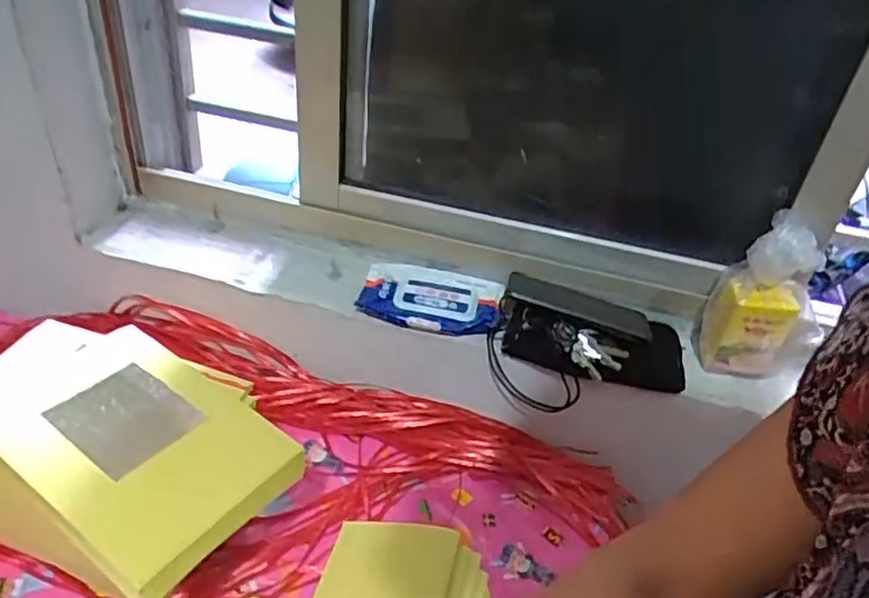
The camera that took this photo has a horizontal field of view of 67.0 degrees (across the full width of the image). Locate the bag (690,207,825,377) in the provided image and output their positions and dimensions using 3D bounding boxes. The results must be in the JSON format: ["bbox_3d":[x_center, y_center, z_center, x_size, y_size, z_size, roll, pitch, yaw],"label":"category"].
[{"bbox_3d":[0.358,0.000,0.704,0.106,0.178,0.064,6,37,-2],"label":"bag"}]

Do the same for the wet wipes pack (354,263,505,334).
[{"bbox_3d":[-0.004,-0.001,0.806,0.169,0.031,0.093,12,37,7],"label":"wet wipes pack"}]

